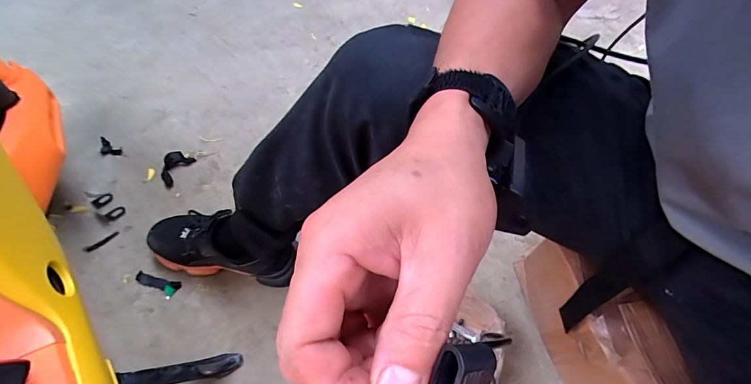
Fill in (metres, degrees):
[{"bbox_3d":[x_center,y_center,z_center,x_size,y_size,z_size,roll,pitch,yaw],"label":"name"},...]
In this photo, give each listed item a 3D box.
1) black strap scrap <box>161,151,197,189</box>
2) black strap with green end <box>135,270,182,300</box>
[{"bbox_3d":[-0.419,-0.054,0.776,0.050,0.024,0.077,30,65,17],"label":"black strap scrap"},{"bbox_3d":[-0.384,0.160,0.660,0.083,0.006,0.030,19,62,12],"label":"black strap with green end"}]

